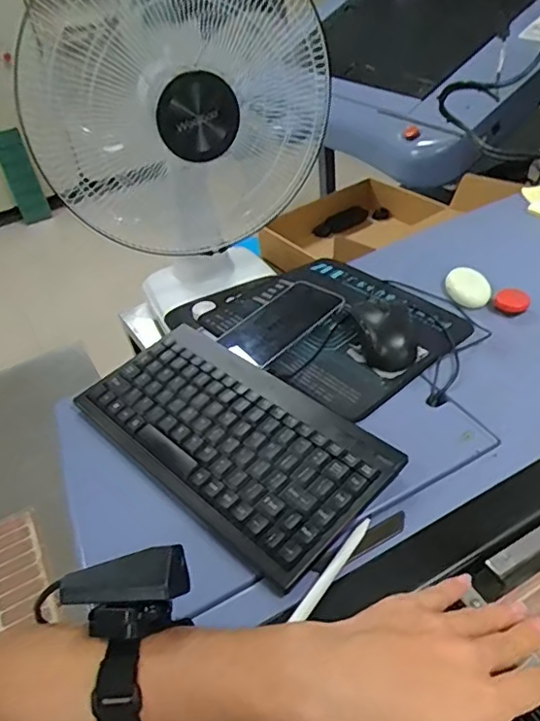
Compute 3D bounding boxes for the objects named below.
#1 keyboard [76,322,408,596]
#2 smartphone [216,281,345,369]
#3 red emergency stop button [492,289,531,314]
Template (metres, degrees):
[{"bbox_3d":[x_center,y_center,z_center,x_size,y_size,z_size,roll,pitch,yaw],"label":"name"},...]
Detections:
[{"bbox_3d":[-0.040,0.063,0.497,0.143,0.026,0.285,-36,49,-29],"label":"keyboard"},{"bbox_3d":[0.014,-0.048,0.626,0.079,0.011,0.145,28,51,33],"label":"smartphone"},{"bbox_3d":[0.294,-0.072,0.668,0.039,0.010,0.039,18,46,25],"label":"red emergency stop button"}]

